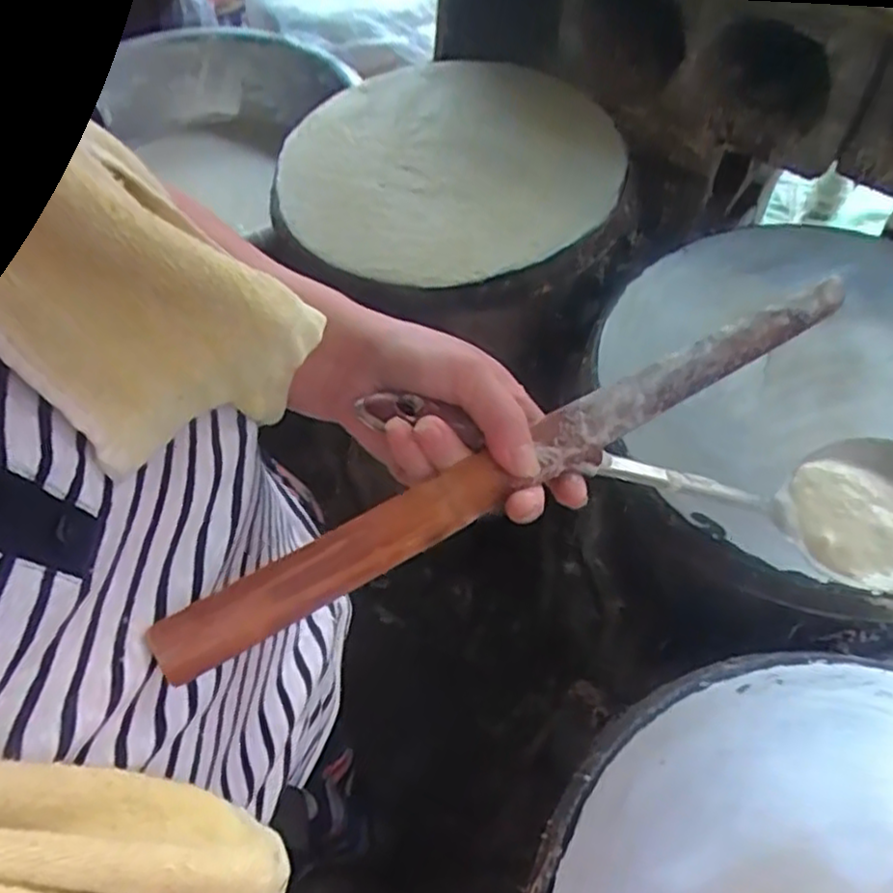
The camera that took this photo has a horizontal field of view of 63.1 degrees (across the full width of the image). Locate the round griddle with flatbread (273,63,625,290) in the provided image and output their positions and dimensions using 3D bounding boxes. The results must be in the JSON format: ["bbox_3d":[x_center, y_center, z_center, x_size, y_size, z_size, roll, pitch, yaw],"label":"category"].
[{"bbox_3d":[0.018,-0.322,0.813,0.366,0.048,0.401,20,62,16],"label":"round griddle with flatbread"}]

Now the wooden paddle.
[{"bbox_3d":[0.057,-0.003,0.350,0.394,0.010,0.027,-26,87,-23],"label":"wooden paddle"}]

